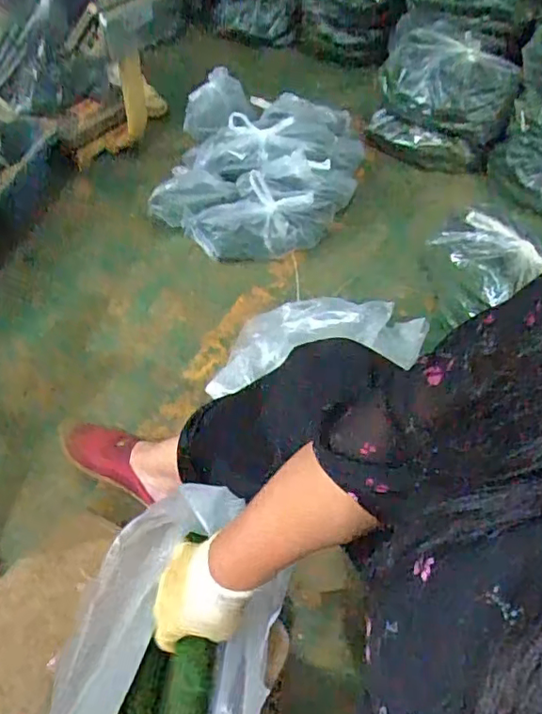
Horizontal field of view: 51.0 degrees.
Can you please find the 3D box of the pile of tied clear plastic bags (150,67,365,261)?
[{"bbox_3d":[-0.016,-0.442,1.326,0.451,0.179,0.525,7,48,1],"label":"pile of tied clear plastic bags"}]

